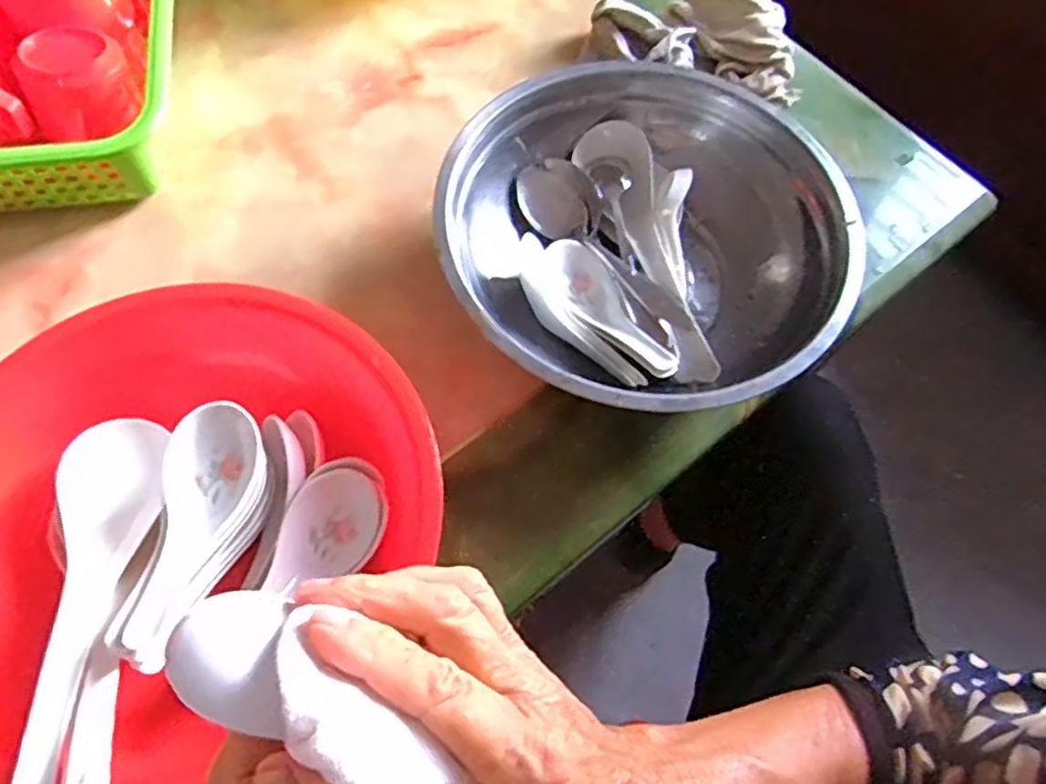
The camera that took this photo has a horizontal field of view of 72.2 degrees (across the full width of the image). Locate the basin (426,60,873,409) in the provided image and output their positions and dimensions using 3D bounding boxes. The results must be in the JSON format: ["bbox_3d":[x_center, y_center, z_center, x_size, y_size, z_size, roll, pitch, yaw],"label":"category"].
[{"bbox_3d":[0.078,-0.096,0.470,0.246,0.069,0.246,1,65,-3],"label":"basin"}]

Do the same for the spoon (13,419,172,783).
[{"bbox_3d":[-0.212,0.100,0.340,0.036,0.042,0.204,-6,48,-6],"label":"spoon"}]

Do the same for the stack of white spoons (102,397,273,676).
[{"bbox_3d":[-0.162,0.068,0.351,0.052,0.032,0.129,5,51,-1],"label":"stack of white spoons"}]

